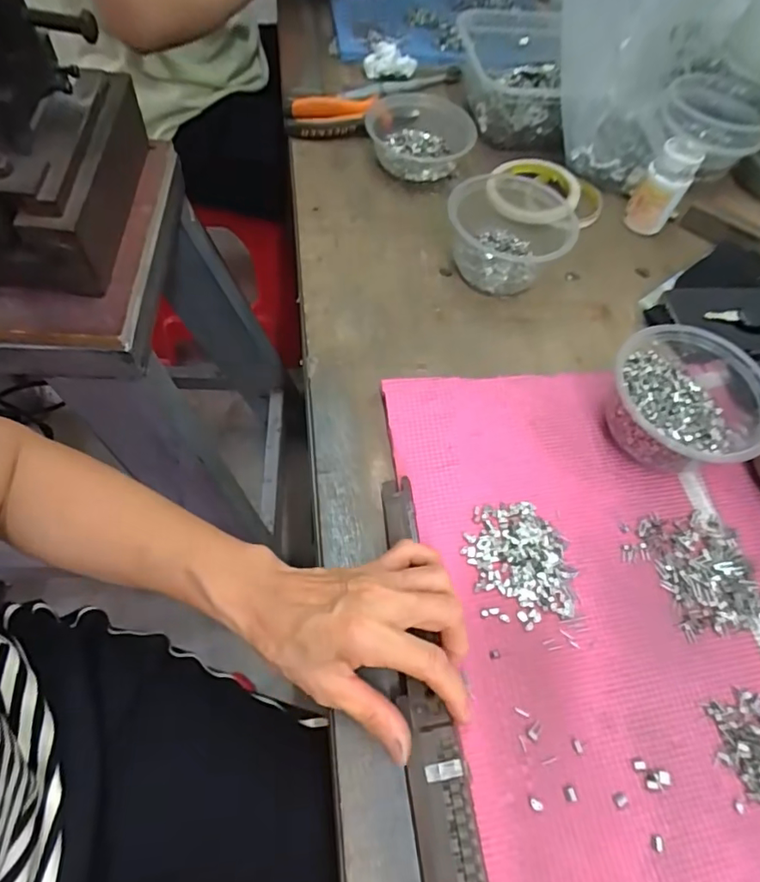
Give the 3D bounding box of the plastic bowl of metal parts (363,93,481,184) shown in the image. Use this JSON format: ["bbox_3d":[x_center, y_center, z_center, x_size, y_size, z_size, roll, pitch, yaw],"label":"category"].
[{"bbox_3d":[0.044,-0.330,0.580,0.116,0.045,0.122,2,60,-3],"label":"plastic bowl of metal parts"}]

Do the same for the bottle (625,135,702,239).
[{"bbox_3d":[0.283,-0.253,0.539,0.041,0.073,0.035,38,65,16],"label":"bottle"}]

